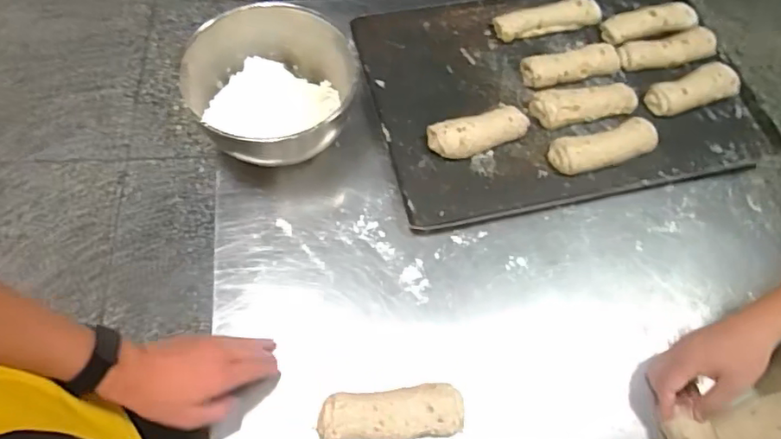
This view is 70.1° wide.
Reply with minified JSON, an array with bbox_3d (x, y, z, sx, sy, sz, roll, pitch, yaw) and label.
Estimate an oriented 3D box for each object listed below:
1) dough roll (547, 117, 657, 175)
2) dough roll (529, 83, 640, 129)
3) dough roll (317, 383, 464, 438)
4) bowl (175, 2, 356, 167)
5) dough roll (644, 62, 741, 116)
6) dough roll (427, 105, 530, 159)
[{"bbox_3d":[0.304,-0.104,0.791,0.159,0.038,0.060,-15,64,-12],"label":"dough roll"},{"bbox_3d":[0.286,-0.170,0.825,0.160,0.037,0.051,-12,63,-10],"label":"dough roll"},{"bbox_3d":[0.001,0.218,0.623,0.162,0.039,0.058,-4,62,-6],"label":"dough roll"},{"bbox_3d":[-0.152,-0.172,0.756,0.197,0.116,0.216,2,62,-3],"label":"bowl"},{"bbox_3d":[0.461,-0.197,0.850,0.163,0.034,0.055,-21,65,-14],"label":"dough roll"},{"bbox_3d":[0.125,-0.126,0.787,0.149,0.038,0.058,-21,65,-14],"label":"dough roll"}]

